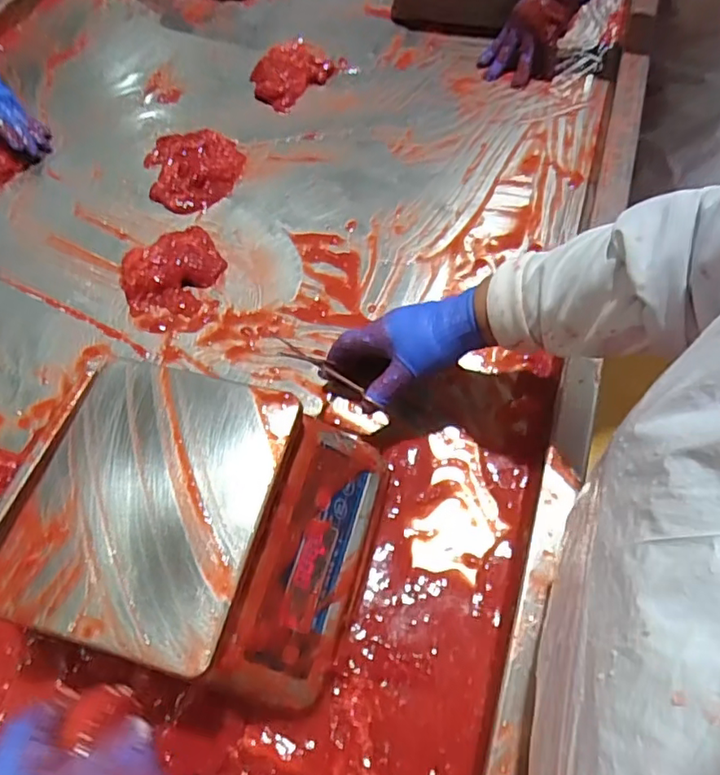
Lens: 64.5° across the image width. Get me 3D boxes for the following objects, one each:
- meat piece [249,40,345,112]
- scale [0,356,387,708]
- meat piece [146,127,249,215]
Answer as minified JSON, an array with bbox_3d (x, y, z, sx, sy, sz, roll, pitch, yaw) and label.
[{"bbox_3d":[-0.109,-0.494,0.894,0.132,0.027,0.115,-42,67,-18],"label":"meat piece"},{"bbox_3d":[-0.130,0.113,0.488,0.259,0.099,0.224,13,62,8],"label":"scale"},{"bbox_3d":[-0.233,-0.307,0.803,0.133,0.023,0.140,-5,61,0],"label":"meat piece"}]

